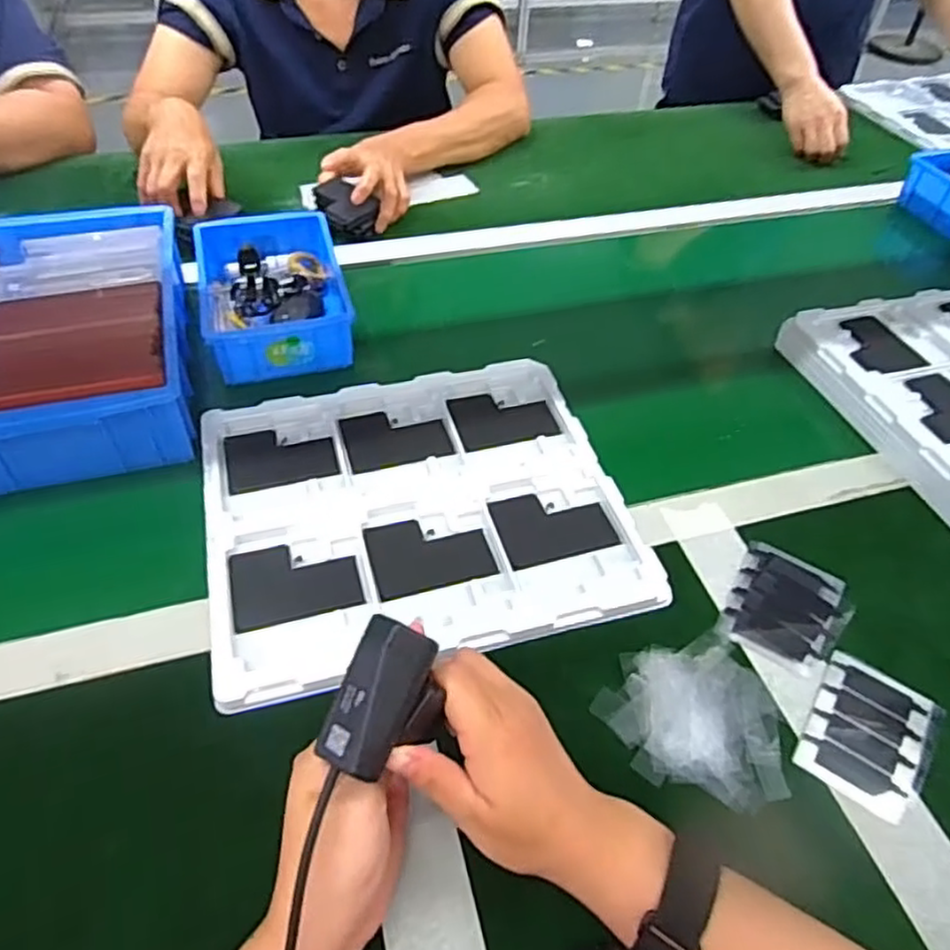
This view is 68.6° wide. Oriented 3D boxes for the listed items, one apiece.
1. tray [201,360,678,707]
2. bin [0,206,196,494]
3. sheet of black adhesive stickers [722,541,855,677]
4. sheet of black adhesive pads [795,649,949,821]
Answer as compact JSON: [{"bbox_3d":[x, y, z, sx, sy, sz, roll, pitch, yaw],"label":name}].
[{"bbox_3d":[-0.049,0.015,0.551,0.314,0.021,0.279,-11,51,-13],"label":"tray"},{"bbox_3d":[-0.368,-0.128,0.623,0.210,0.074,0.293,-12,51,-13],"label":"bin"},{"bbox_3d":[0.232,0.097,0.516,0.078,0.004,0.099,26,53,18],"label":"sheet of black adhesive stickers"},{"bbox_3d":[0.258,0.169,0.454,0.072,0.007,0.097,29,54,20],"label":"sheet of black adhesive pads"}]

